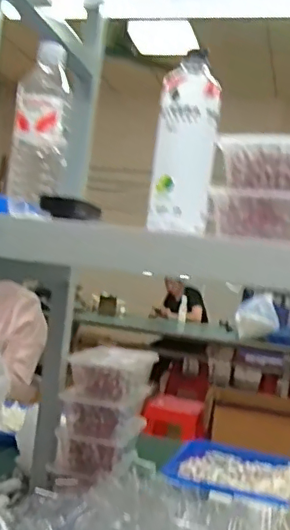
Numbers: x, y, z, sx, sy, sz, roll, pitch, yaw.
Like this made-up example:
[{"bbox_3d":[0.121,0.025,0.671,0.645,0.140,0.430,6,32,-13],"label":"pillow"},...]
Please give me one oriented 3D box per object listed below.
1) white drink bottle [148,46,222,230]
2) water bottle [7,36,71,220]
[{"bbox_3d":[0.048,-0.141,0.643,0.064,0.207,0.056,7,0,1],"label":"white drink bottle"},{"bbox_3d":[-0.135,-0.169,0.728,0.065,0.214,0.061,7,0,-9],"label":"water bottle"}]

